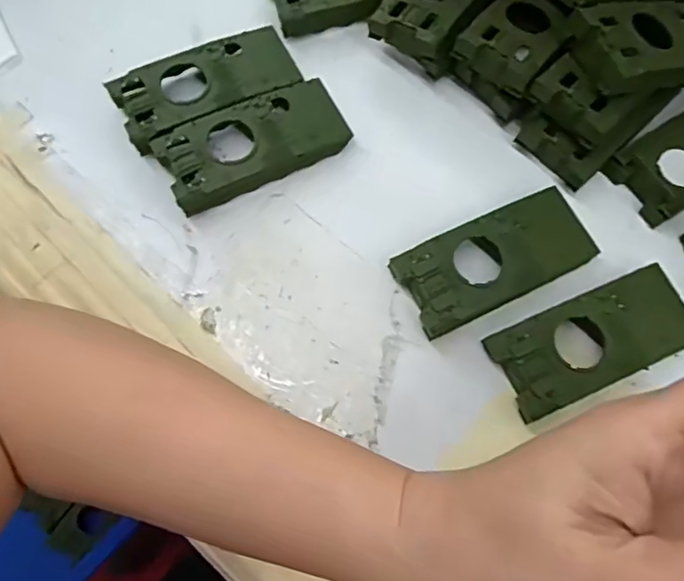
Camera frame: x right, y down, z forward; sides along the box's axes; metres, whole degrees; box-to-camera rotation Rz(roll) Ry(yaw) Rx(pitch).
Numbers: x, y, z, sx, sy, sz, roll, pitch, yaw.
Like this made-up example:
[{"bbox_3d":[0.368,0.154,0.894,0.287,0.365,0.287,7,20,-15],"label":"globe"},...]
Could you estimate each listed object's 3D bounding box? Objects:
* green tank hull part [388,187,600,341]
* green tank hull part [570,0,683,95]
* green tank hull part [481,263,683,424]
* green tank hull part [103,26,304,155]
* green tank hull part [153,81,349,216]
[{"bbox_3d":[0.081,-0.017,0.290,0.103,0.020,0.045,-25,74,-9],"label":"green tank hull part"},{"bbox_3d":[0.171,-0.133,0.299,0.105,0.017,0.048,-14,75,-25],"label":"green tank hull part"},{"bbox_3d":[0.127,0.024,0.276,0.104,0.021,0.043,-22,74,-8],"label":"green tank hull part"},{"bbox_3d":[-0.079,-0.121,0.319,0.103,0.016,0.050,-29,75,-10],"label":"green tank hull part"},{"bbox_3d":[-0.049,-0.085,0.310,0.102,0.021,0.051,-27,75,-9],"label":"green tank hull part"}]

